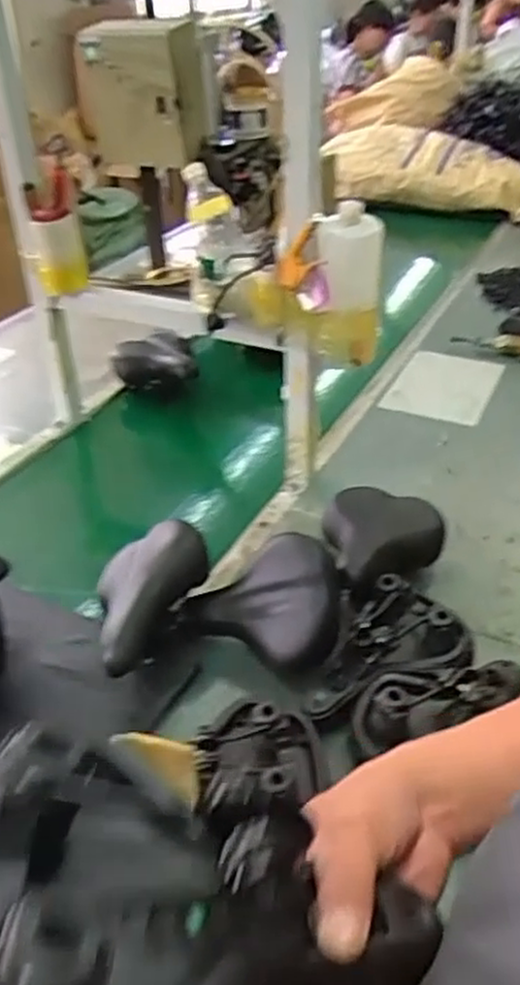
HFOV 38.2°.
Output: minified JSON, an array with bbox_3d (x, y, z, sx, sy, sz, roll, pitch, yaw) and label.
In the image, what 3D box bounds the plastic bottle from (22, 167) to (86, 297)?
[{"bbox_3d":[-0.367,-0.457,1.345,0.090,0.193,0.101,-10,37,-11],"label":"plastic bottle"}]

